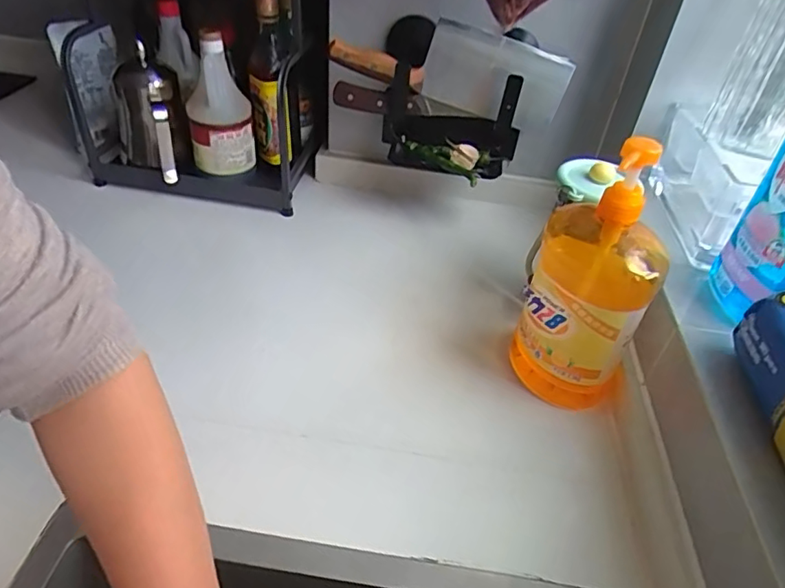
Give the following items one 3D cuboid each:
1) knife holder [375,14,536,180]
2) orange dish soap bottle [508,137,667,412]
[{"bbox_3d":[0.084,-0.243,0.744,0.172,0.133,0.101,18,42,14],"label":"knife holder"},{"bbox_3d":[0.190,-0.011,0.524,0.107,0.273,0.091,18,42,14],"label":"orange dish soap bottle"}]

